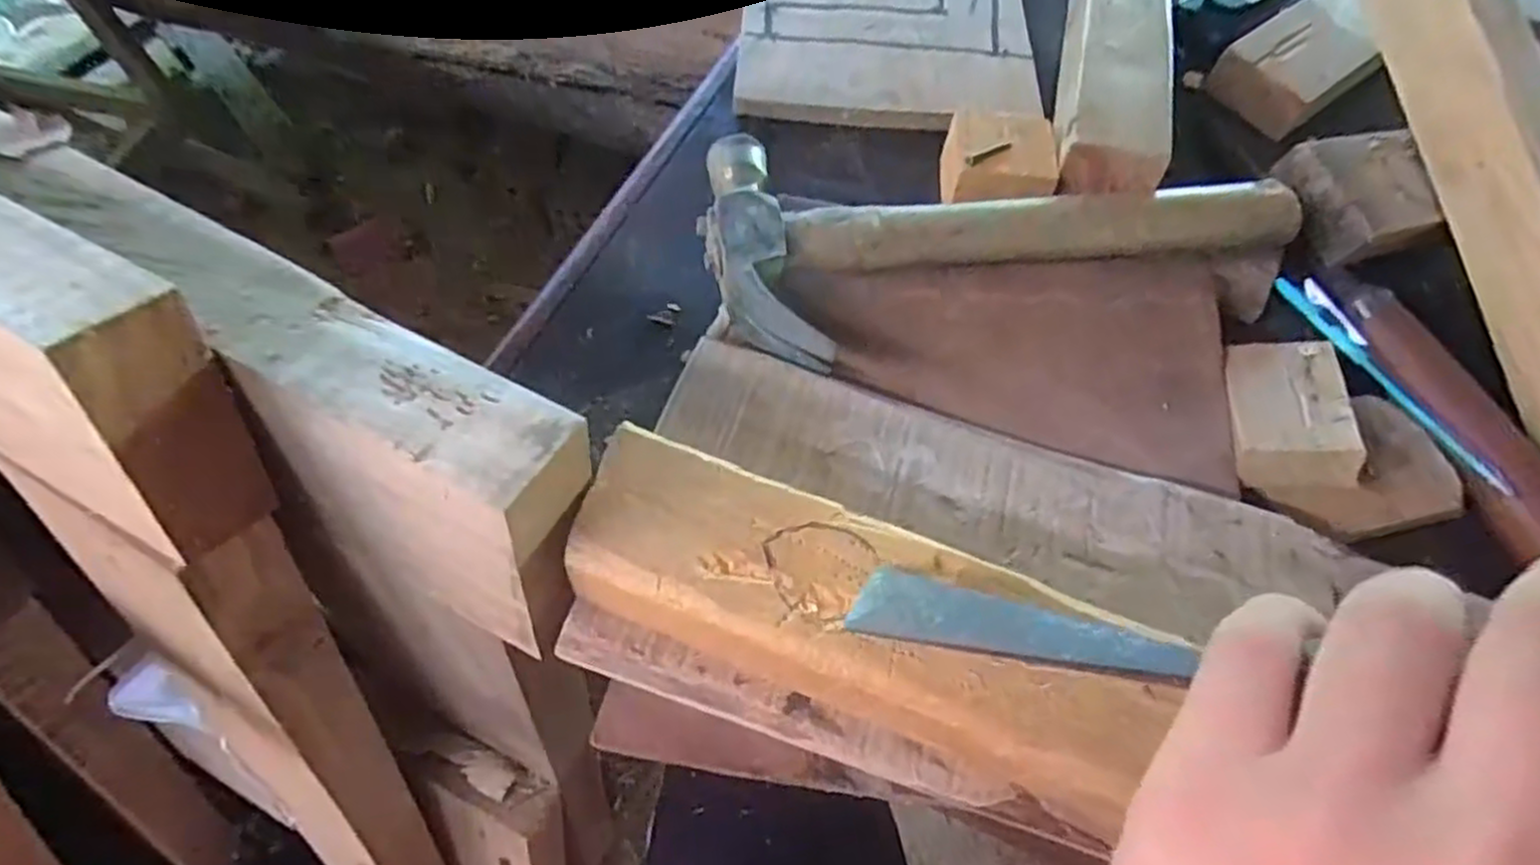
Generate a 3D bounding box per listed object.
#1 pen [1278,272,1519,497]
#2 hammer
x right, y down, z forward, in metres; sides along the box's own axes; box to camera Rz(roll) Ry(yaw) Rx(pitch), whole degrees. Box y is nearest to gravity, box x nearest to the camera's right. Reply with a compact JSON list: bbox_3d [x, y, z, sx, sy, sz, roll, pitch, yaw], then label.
[{"bbox_3d":[0.286,-0.027,0.359,0.010,0.015,0.133,-13,62,-11],"label":"pen"},{"bbox_3d":[0.107,-0.104,0.365,0.282,0.033,0.114,-13,62,-11],"label":"hammer"}]

